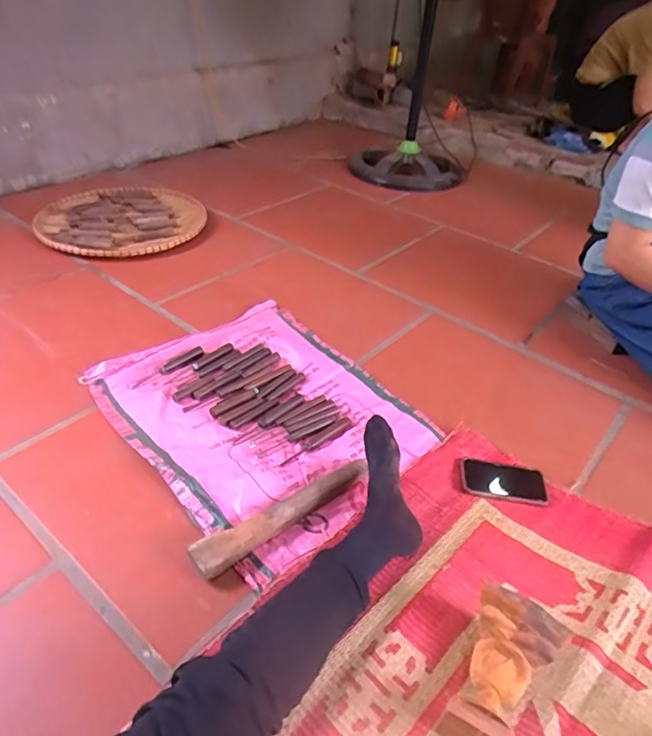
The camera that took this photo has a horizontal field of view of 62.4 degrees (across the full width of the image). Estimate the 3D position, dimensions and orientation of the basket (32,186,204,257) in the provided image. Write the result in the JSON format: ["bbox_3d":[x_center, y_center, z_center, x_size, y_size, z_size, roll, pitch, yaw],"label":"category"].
[{"bbox_3d":[-0.629,-0.460,1.677,0.419,0.068,0.451,2,38,-2],"label":"basket"}]

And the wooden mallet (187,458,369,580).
[{"bbox_3d":[-0.060,0.226,0.864,0.326,0.038,0.044,-26,47,-30],"label":"wooden mallet"}]

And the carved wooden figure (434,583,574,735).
[{"bbox_3d":[0.216,0.386,0.680,0.110,0.088,0.180,27,46,26],"label":"carved wooden figure"}]

